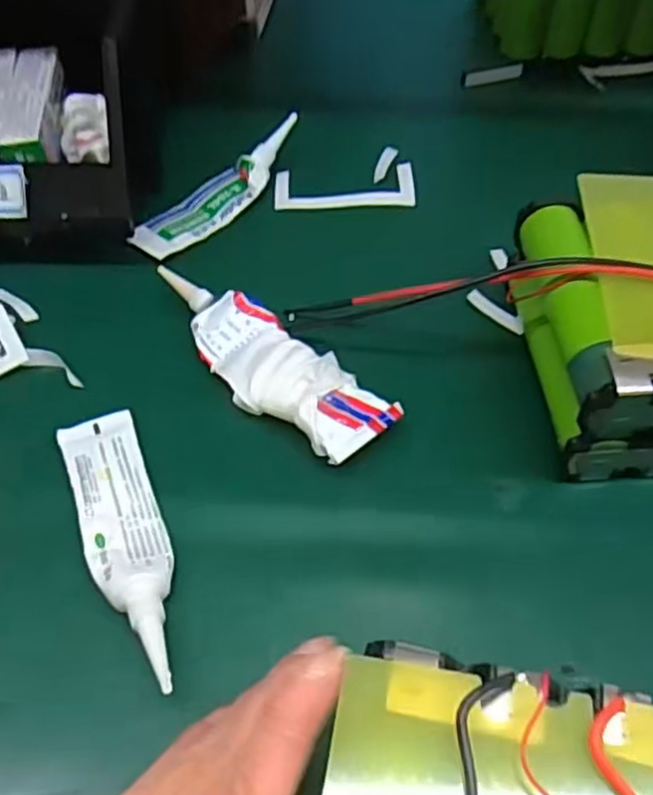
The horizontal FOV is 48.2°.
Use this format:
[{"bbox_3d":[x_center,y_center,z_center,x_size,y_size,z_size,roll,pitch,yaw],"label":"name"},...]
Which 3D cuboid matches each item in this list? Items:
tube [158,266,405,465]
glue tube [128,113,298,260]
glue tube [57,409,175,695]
[{"bbox_3d":[-0.035,-0.019,0.407,0.053,0.024,0.157,-38,61,-24],"label":"tube"},{"bbox_3d":[-0.075,-0.148,0.502,0.038,0.029,0.144,34,61,23],"label":"glue tube"},{"bbox_3d":[-0.095,0.064,0.343,0.037,0.017,0.150,-19,55,-12],"label":"glue tube"}]

